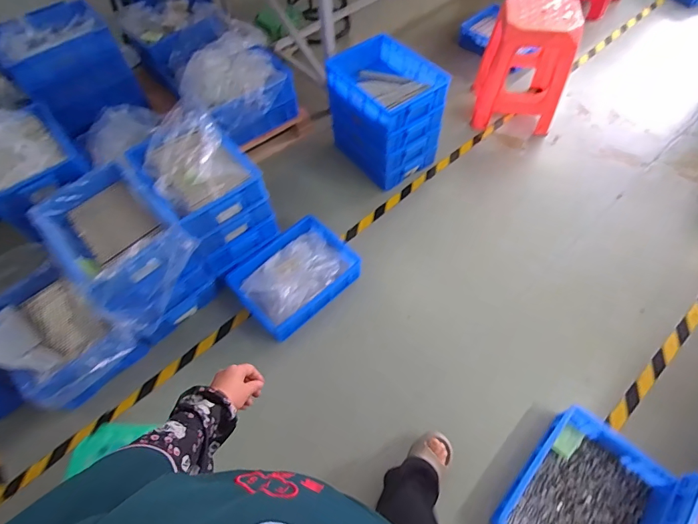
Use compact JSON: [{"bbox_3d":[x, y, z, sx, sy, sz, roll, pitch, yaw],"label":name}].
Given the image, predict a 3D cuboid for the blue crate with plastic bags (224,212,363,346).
[{"bbox_3d":[-0.197,0.045,1.451,0.435,0.106,0.318,-39,65,-21],"label":"blue crate with plastic bags"}]

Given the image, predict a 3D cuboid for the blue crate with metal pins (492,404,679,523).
[{"bbox_3d":[0.623,0.630,1.048,0.306,0.110,0.417,37,66,22],"label":"blue crate with metal pins"}]

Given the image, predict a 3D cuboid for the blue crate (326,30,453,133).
[{"bbox_3d":[0.139,-0.705,1.503,0.314,0.120,0.420,-32,62,-17],"label":"blue crate"}]

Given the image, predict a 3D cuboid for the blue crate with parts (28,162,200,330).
[{"bbox_3d":[-0.732,-0.057,1.255,0.439,0.221,0.330,36,66,22],"label":"blue crate with parts"}]

